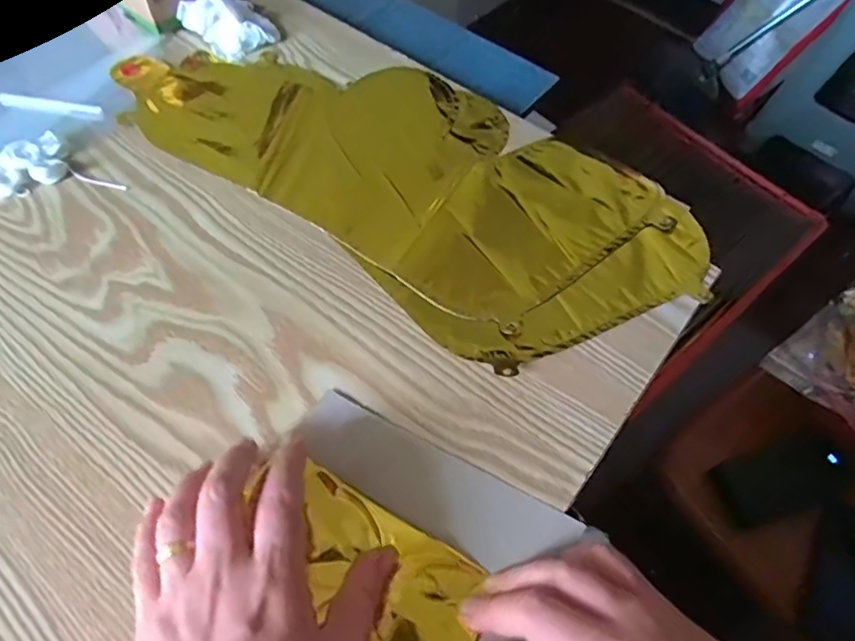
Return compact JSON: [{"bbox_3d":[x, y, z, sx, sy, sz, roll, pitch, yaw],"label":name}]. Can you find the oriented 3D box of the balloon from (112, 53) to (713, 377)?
[{"bbox_3d":[-0.021,-0.123,0.453,0.439,0.012,0.207,33,62,16],"label":"balloon"}]

